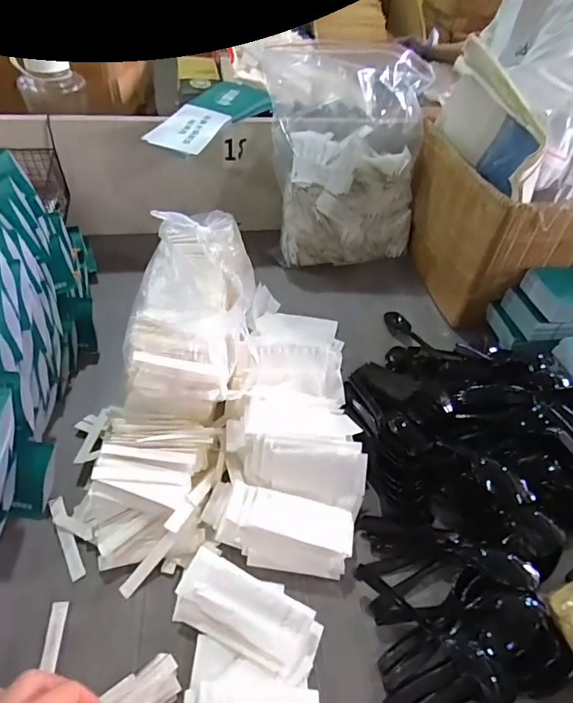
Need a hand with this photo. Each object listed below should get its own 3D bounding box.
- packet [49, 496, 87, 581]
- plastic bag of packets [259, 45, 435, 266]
[{"bbox_3d":[-0.221,0.185,0.477,0.014,0.004,0.092,-22,52,-24],"label":"packet"},{"bbox_3d":[0.100,-0.331,0.815,0.250,0.278,0.201,-6,47,-11],"label":"plastic bag of packets"}]

